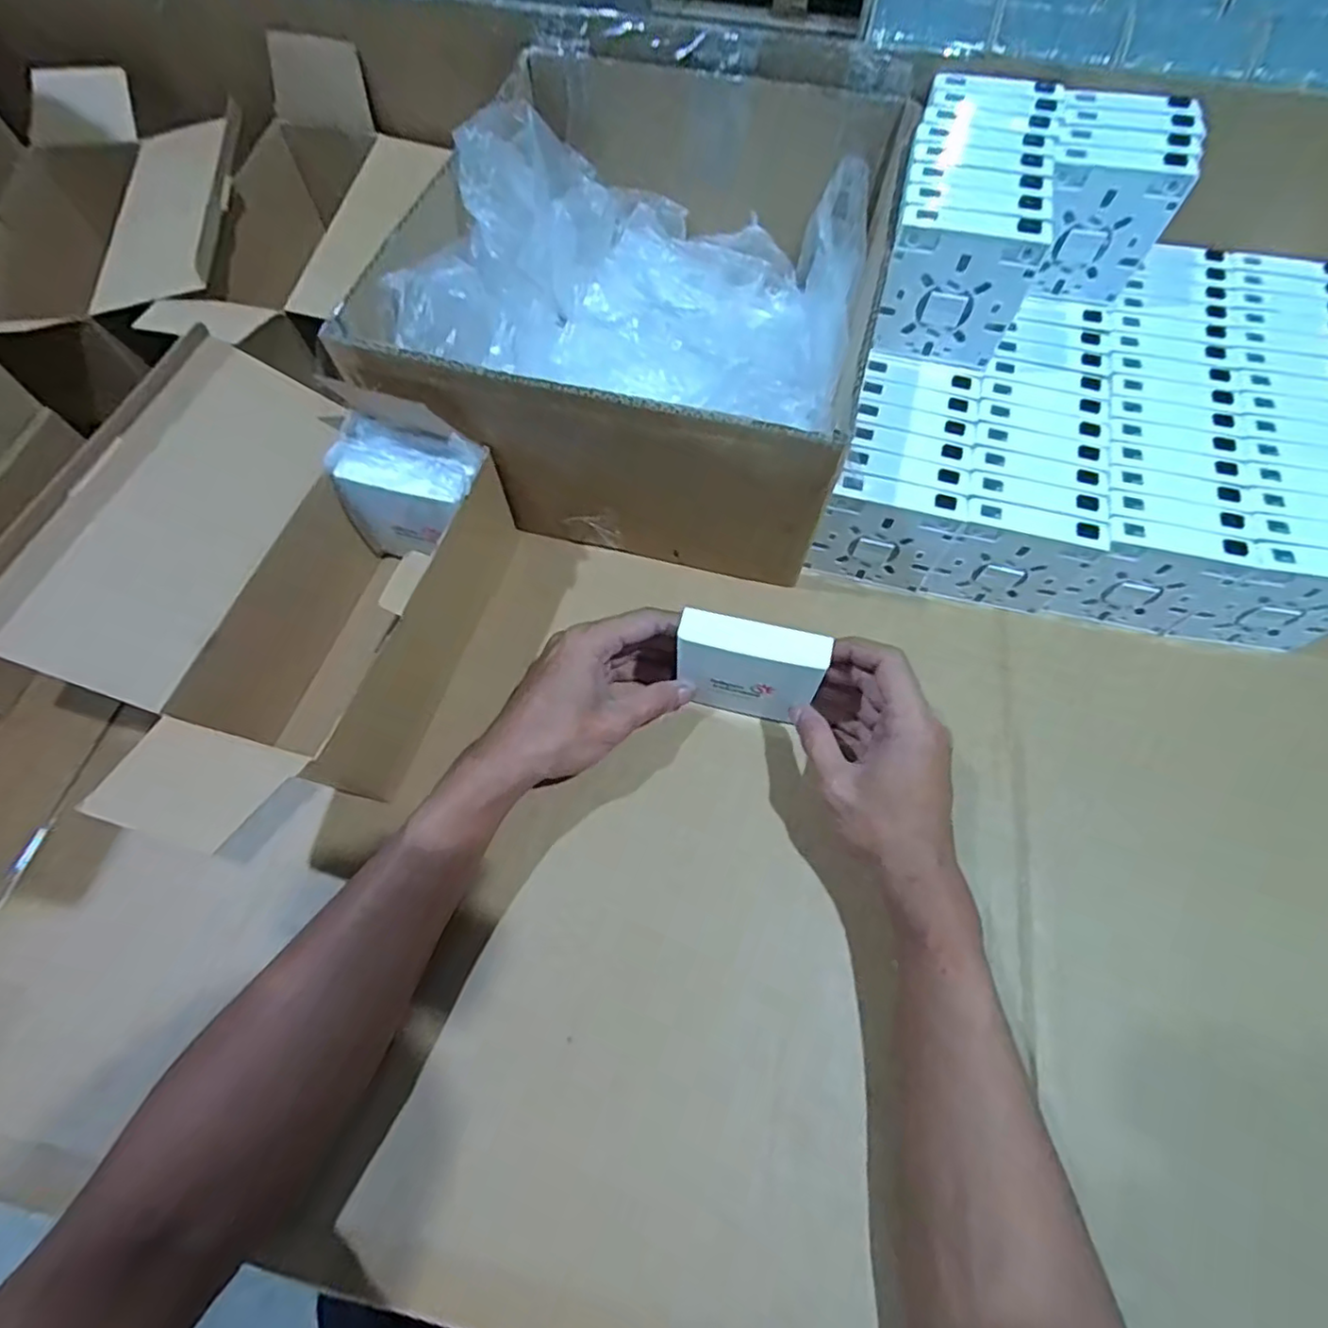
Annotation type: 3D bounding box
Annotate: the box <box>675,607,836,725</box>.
[{"bbox_3d":[0.052,0.003,0.384,0.082,0.072,0.026,13,63,8],"label":"box"}]

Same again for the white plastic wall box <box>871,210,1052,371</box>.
[{"bbox_3d":[0.185,-0.237,0.408,0.083,0.091,0.016,12,63,7],"label":"white plastic wall box"}]

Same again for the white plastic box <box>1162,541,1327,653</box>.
[{"bbox_3d":[0.401,-0.039,0.414,0.083,0.088,0.019,11,63,7],"label":"white plastic box"}]

